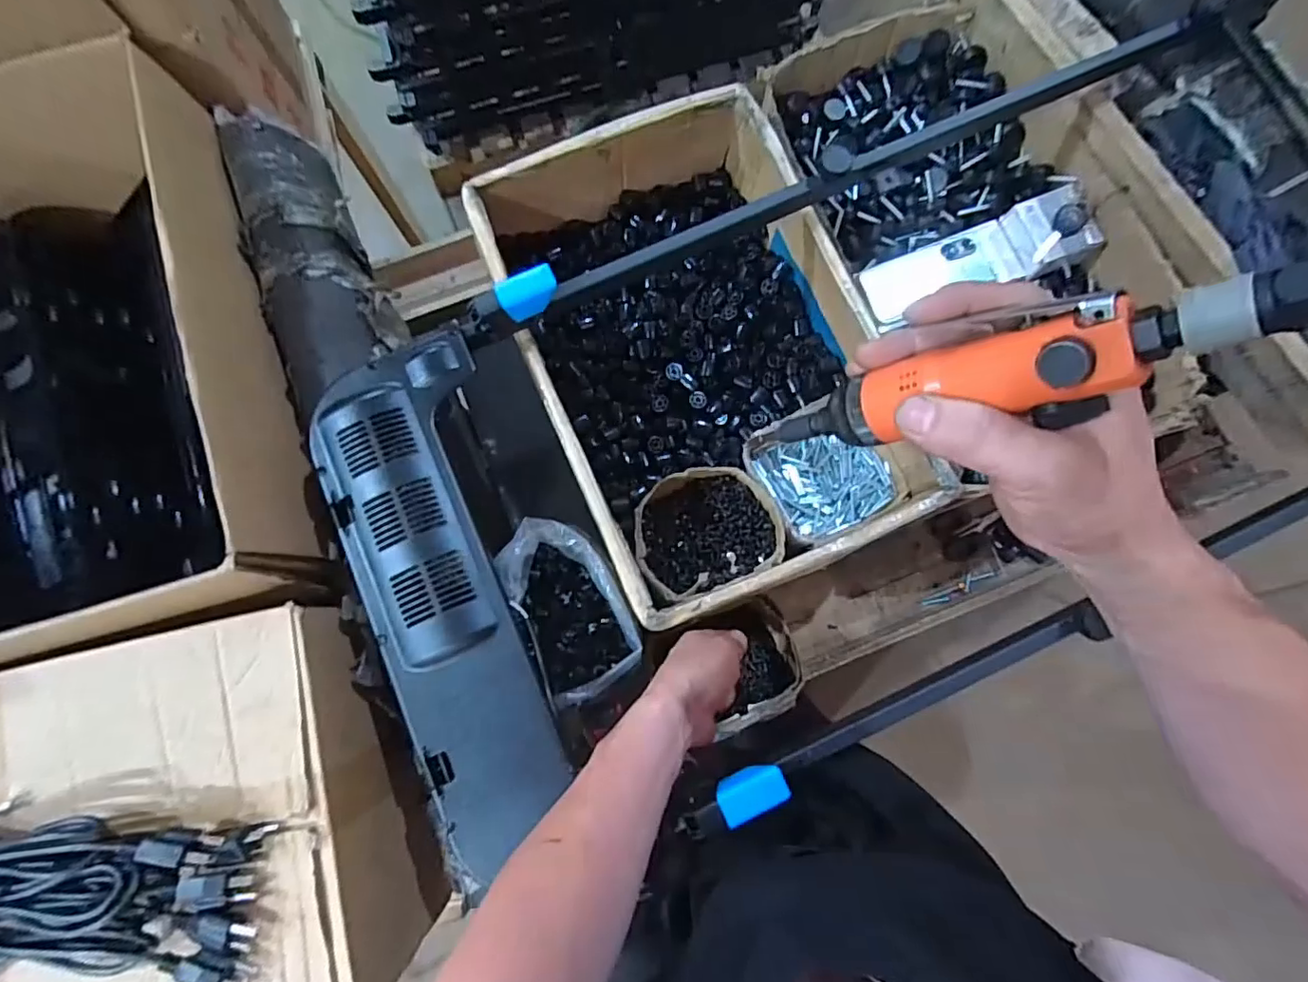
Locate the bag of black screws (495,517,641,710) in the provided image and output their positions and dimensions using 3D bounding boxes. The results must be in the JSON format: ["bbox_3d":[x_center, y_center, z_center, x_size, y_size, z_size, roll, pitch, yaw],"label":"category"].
[{"bbox_3d":[-0.085,0.115,0.597,0.107,0.047,0.183,-22,81,-3],"label":"bag of black screws"}]

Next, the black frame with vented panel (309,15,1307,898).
[{"bbox_3d":[0.242,-0.098,0.576,1.069,0.107,0.525,-24,81,-4],"label":"black frame with vented panel"}]

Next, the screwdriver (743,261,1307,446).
[{"bbox_3d":[0.154,-0.052,0.281,0.035,0.255,0.040,9,78,-36],"label":"screwdriver"}]

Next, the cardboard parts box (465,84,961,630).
[{"bbox_3d":[0.048,-0.154,0.683,0.341,0.145,0.521,-22,81,-3],"label":"cardboard parts box"}]

